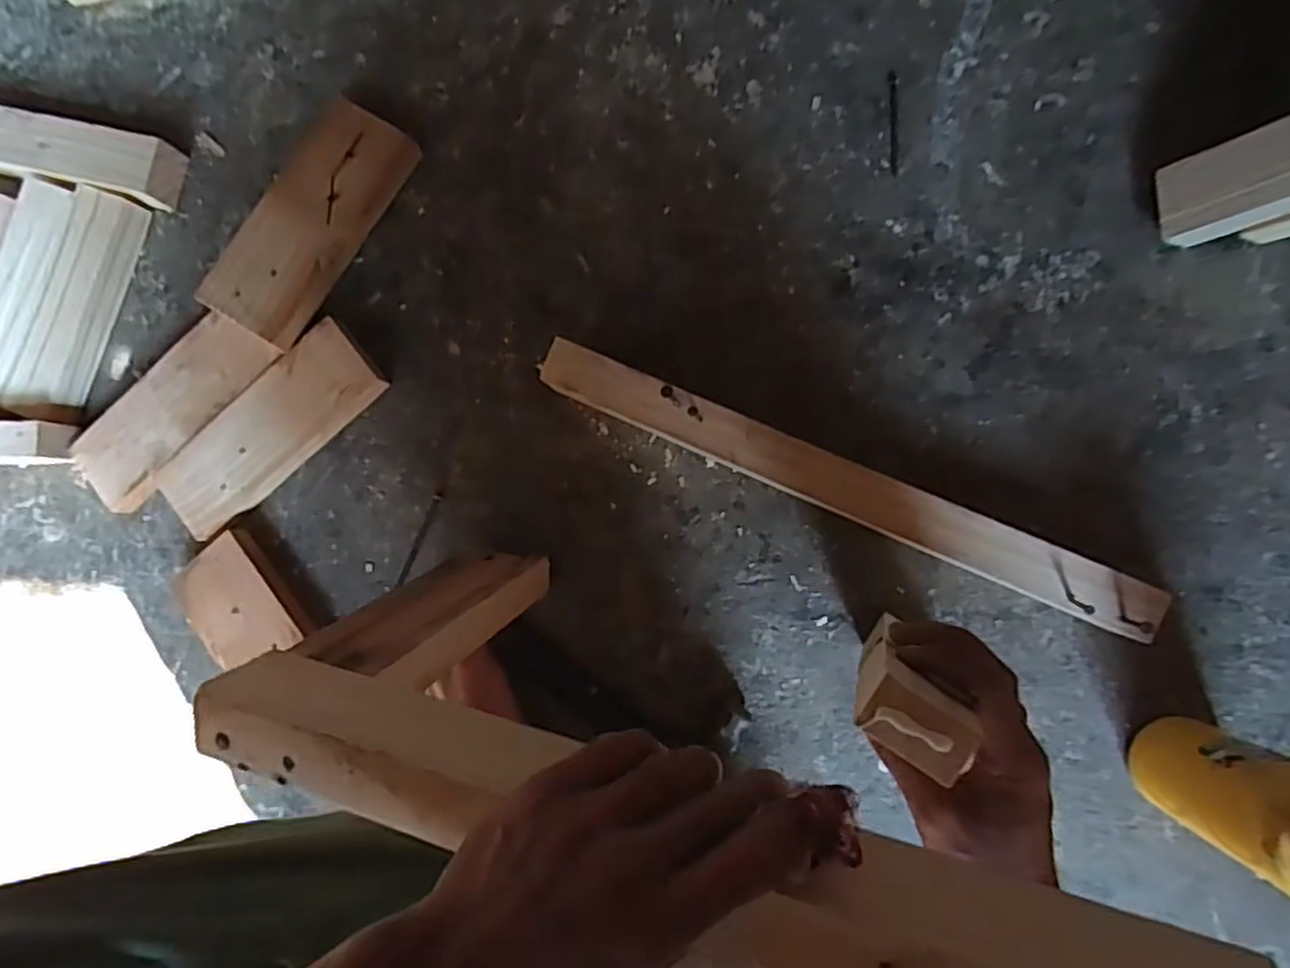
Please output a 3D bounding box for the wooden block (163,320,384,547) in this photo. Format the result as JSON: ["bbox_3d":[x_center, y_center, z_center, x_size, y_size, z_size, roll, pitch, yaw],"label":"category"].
[{"bbox_3d":[-0.304,-0.042,0.585,0.199,0.025,0.071,-40,81,4],"label":"wooden block"}]

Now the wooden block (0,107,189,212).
[{"bbox_3d":[-0.499,-0.284,0.621,0.215,0.042,0.055,15,91,7],"label":"wooden block"}]

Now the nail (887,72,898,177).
[{"bbox_3d":[0.188,-0.273,0.541,0.007,0.004,0.080,0,86,8],"label":"nail"}]

